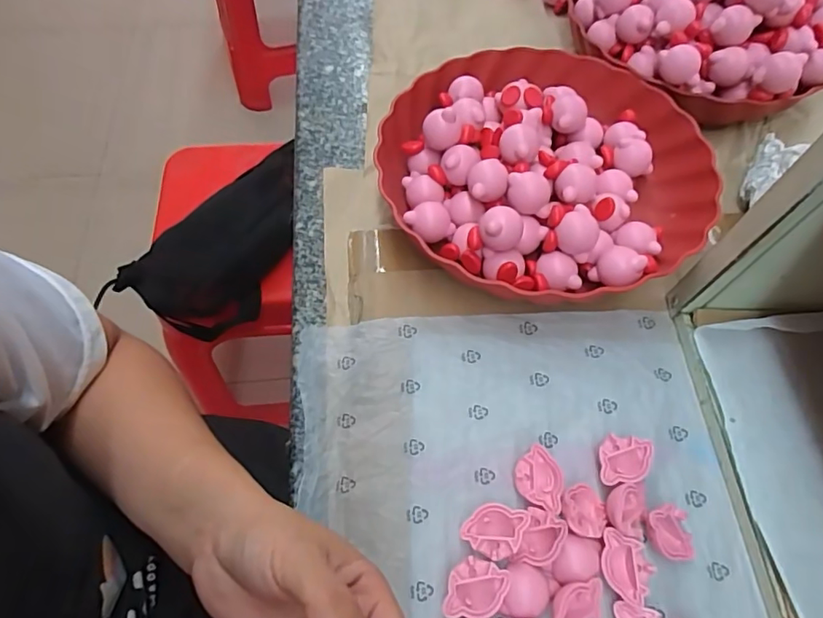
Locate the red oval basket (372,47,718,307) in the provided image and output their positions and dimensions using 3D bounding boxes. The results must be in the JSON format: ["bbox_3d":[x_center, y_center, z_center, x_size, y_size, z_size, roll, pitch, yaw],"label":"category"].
[{"bbox_3d":[0.099,-0.106,0.392,0.239,0.051,0.239,32,66,14],"label":"red oval basket"}]

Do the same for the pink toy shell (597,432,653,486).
[{"bbox_3d":[0.127,0.092,0.309,0.030,0.011,0.029,8,63,3],"label":"pink toy shell"}]

